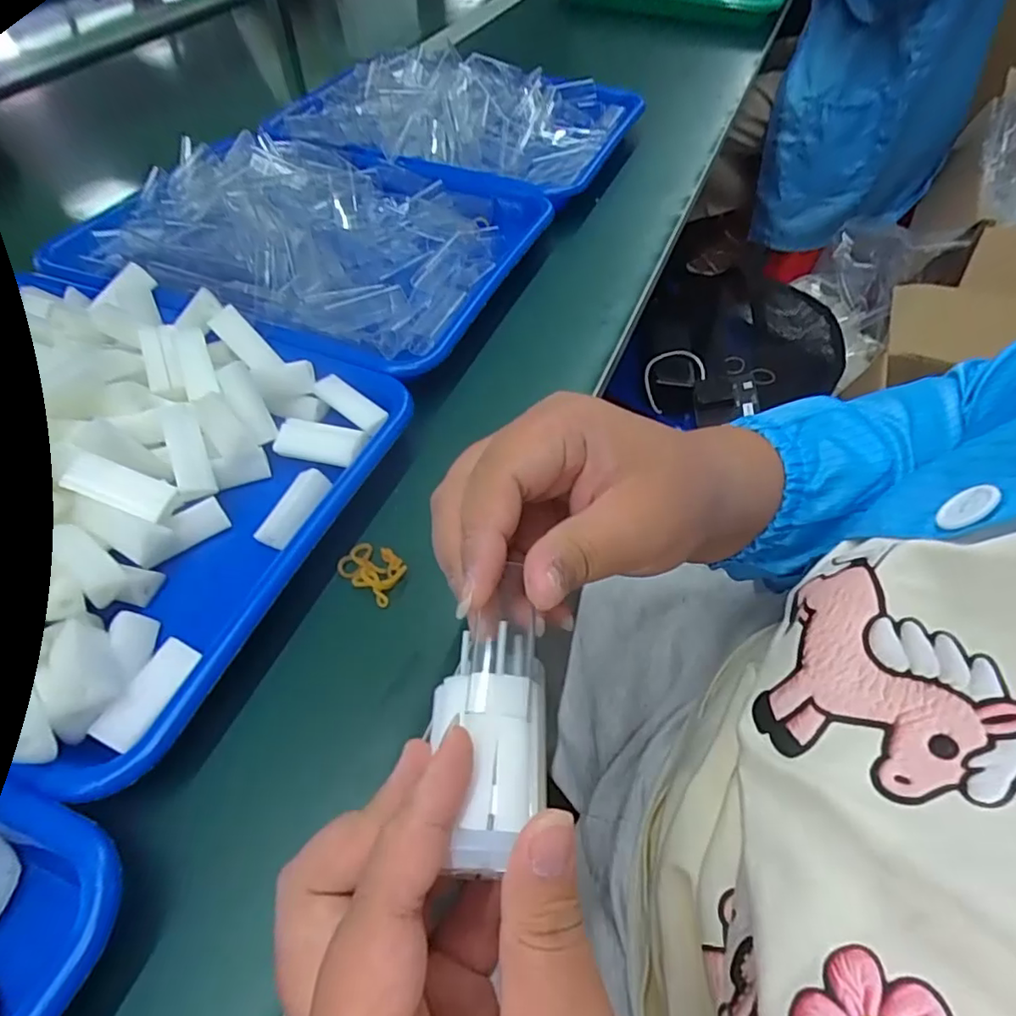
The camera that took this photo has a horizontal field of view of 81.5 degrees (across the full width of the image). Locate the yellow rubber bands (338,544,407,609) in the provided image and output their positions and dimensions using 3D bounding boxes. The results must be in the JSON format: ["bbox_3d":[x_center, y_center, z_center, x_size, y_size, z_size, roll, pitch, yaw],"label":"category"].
[{"bbox_3d":[-0.067,0.030,0.296,0.035,0.005,0.025,33,59,23],"label":"yellow rubber bands"}]

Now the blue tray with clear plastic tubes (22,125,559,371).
[{"bbox_3d":[-0.143,-0.218,0.437,0.298,0.047,0.246,17,54,13],"label":"blue tray with clear plastic tubes"}]

